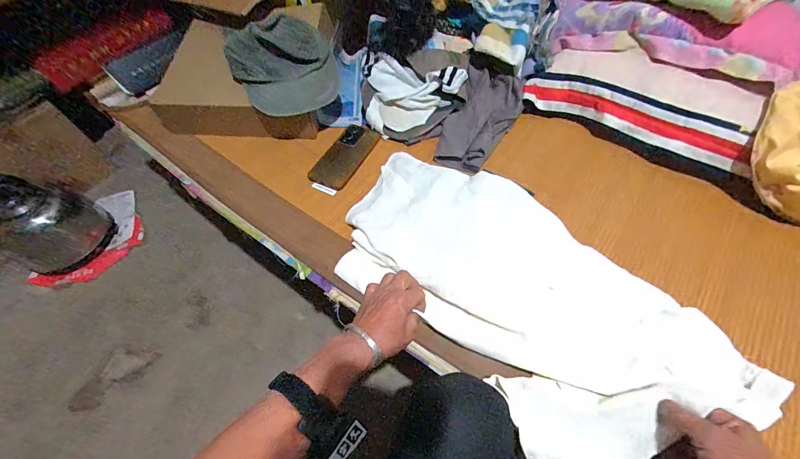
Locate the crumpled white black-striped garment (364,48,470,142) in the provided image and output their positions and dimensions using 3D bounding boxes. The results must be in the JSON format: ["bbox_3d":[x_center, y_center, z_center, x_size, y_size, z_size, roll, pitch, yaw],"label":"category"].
[{"bbox_3d":[0.032,-0.282,0.721,0.204,0.078,0.155,-4,56,2],"label":"crumpled white black-striped garment"}]

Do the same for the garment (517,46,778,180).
[{"bbox_3d":[0.426,-0.232,0.642,0.377,0.099,0.140,32,64,24],"label":"garment"}]

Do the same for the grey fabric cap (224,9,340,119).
[{"bbox_3d":[-0.233,-0.321,0.721,0.200,0.091,0.200,1,87,-14],"label":"grey fabric cap"}]

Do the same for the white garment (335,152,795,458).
[{"bbox_3d":[0.148,0.071,0.491,0.290,0.061,0.570,-40,61,-21],"label":"white garment"}]

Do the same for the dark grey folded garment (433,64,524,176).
[{"bbox_3d":[0.159,-0.220,0.696,0.124,0.034,0.265,20,60,17],"label":"dark grey folded garment"}]

